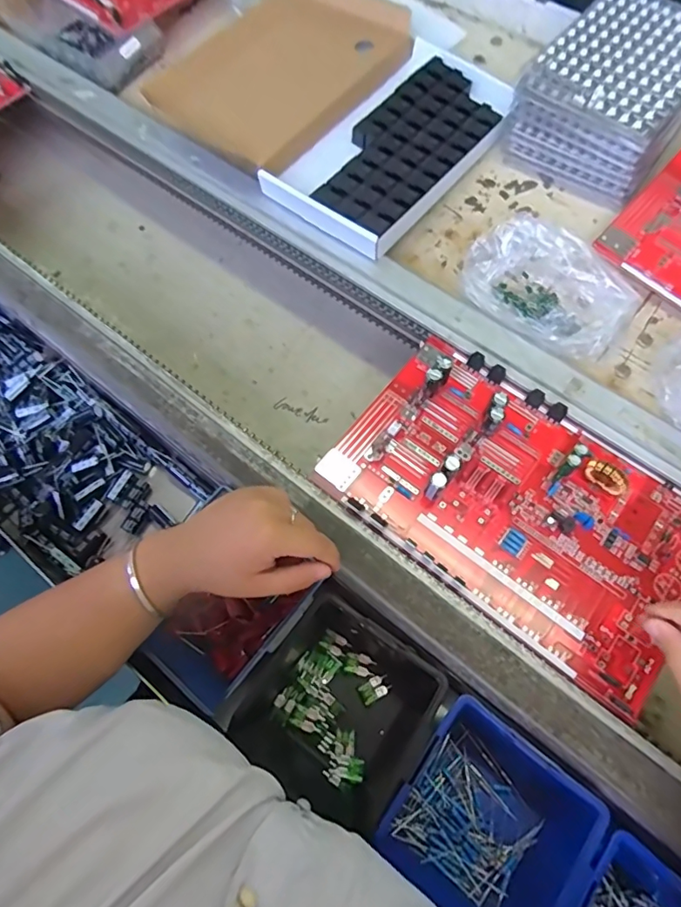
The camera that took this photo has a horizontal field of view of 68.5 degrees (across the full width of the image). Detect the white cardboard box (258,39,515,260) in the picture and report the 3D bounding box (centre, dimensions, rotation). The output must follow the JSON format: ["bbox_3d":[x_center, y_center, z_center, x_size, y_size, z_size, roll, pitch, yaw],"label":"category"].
[{"bbox_3d":[0.071,-0.369,0.585,0.170,0.037,0.312,36,68,15],"label":"white cardboard box"}]

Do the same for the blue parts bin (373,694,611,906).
[{"bbox_3d":[0.099,0.264,0.356,0.119,0.064,0.128,37,68,16],"label":"blue parts bin"}]

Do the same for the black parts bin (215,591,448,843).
[{"bbox_3d":[-0.004,0.196,0.389,0.124,0.063,0.129,31,67,13],"label":"black parts bin"}]

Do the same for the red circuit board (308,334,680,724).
[{"bbox_3d":[0.156,0.036,0.436,0.314,0.041,0.196,35,68,15],"label":"red circuit board"}]

